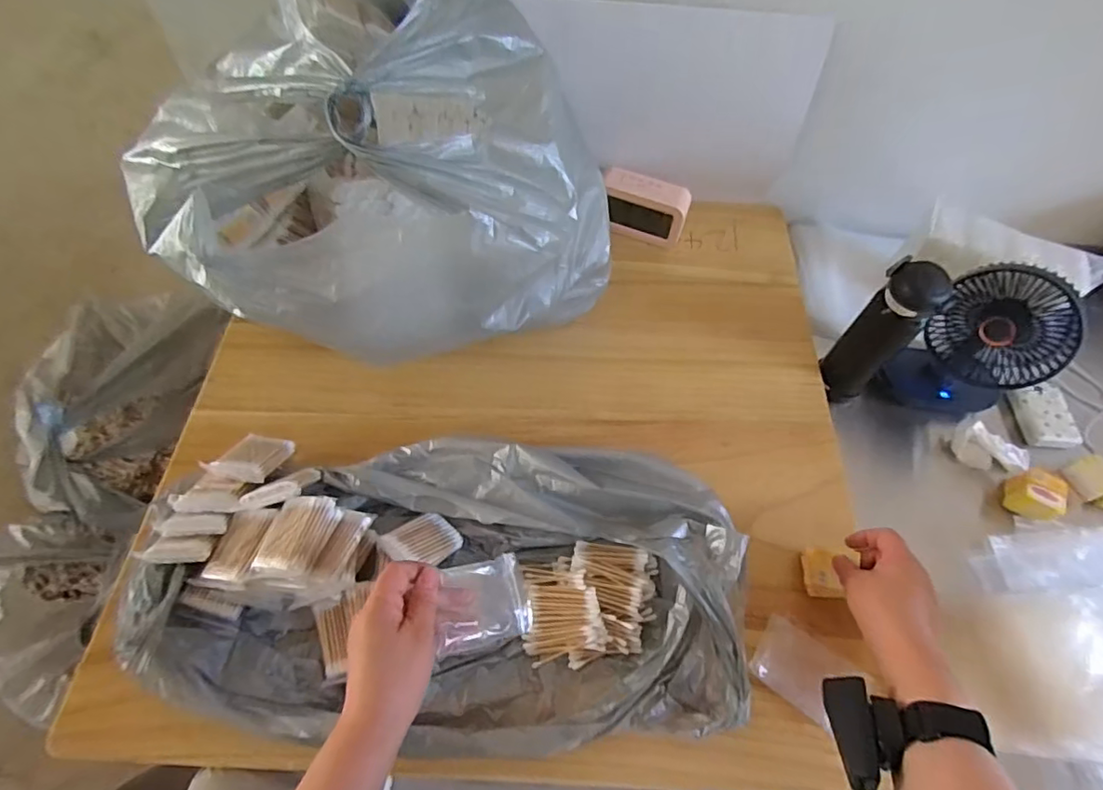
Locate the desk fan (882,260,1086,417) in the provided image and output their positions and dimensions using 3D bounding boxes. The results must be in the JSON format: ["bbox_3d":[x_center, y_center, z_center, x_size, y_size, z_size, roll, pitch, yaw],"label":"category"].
[{"bbox_3d":[0.544,-0.059,0.711,0.095,0.201,0.143,-32,65,-20],"label":"desk fan"}]

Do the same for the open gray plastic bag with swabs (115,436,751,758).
[{"bbox_3d":[-0.106,0.173,0.540,0.571,0.085,0.280,5,58,1],"label":"open gray plastic bag with swabs"}]

